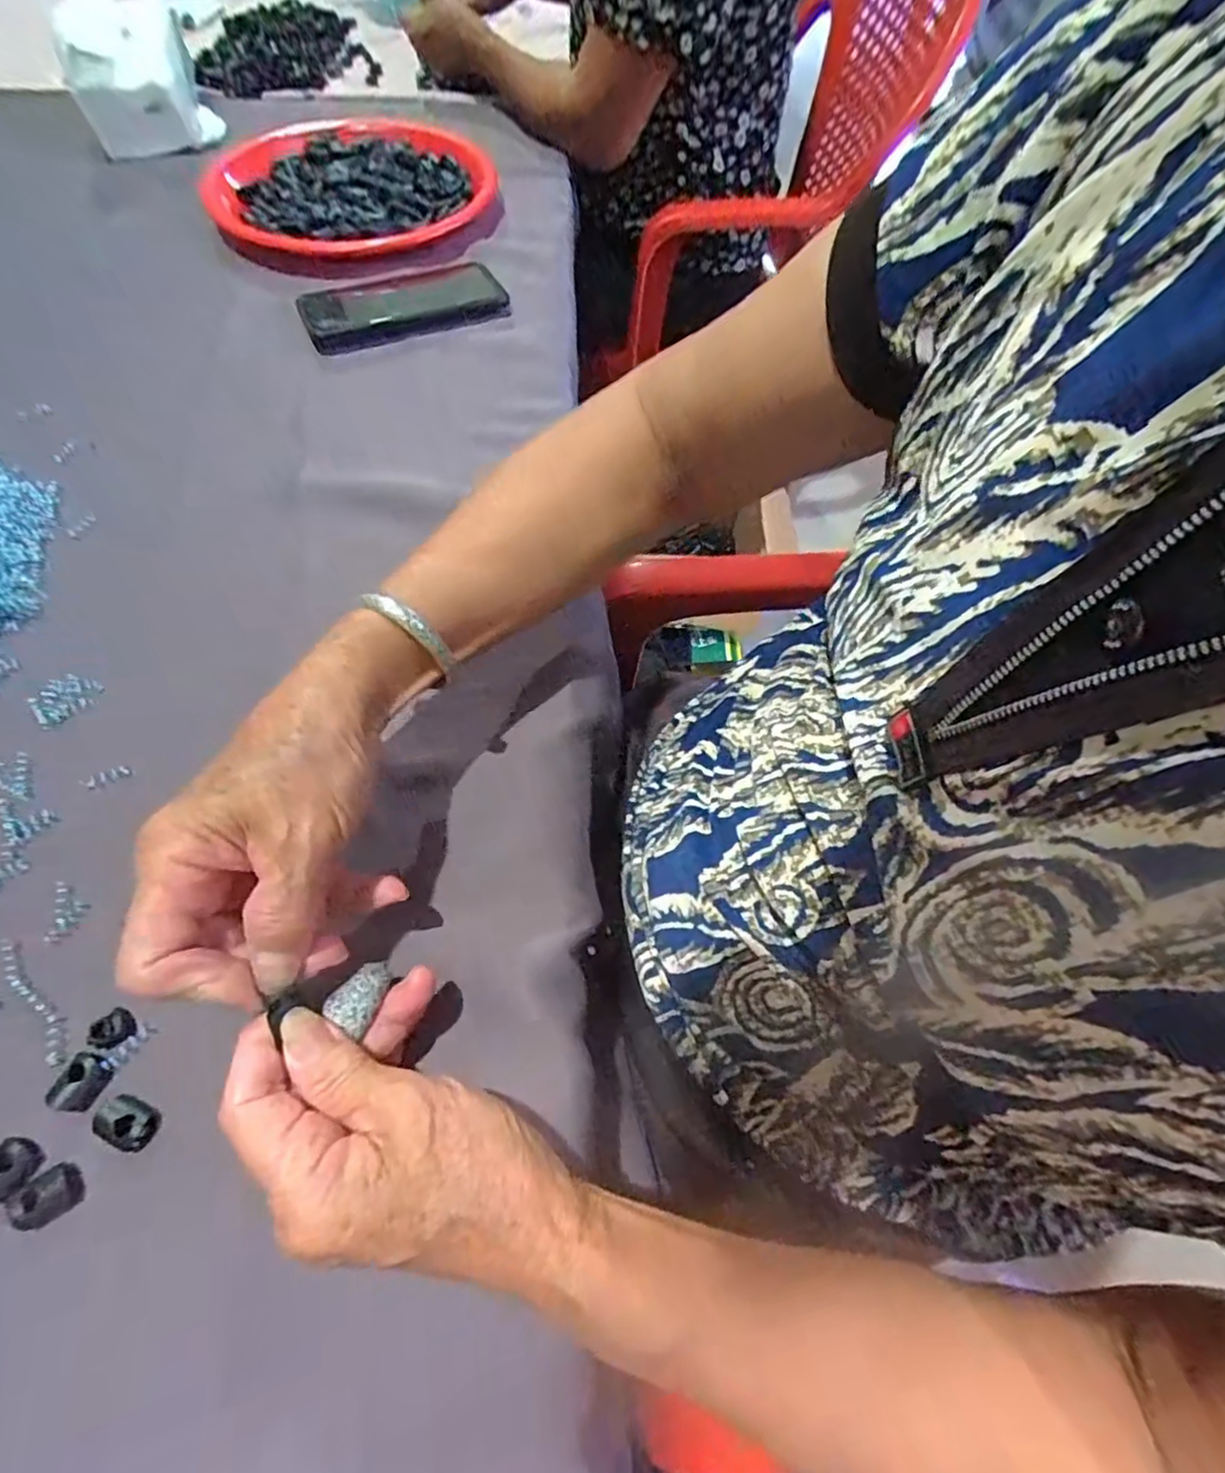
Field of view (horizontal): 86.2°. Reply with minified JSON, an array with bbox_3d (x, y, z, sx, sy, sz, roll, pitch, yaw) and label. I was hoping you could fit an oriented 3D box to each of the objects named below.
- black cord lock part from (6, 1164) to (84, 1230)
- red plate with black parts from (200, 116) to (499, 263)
[{"bbox_3d":[-0.214,0.174,0.247,0.022,0.008,0.016,-27,66,-17],"label":"black cord lock part"},{"bbox_3d":[-0.228,-0.511,0.597,0.233,0.028,0.260,1,61,-2],"label":"red plate with black parts"}]

